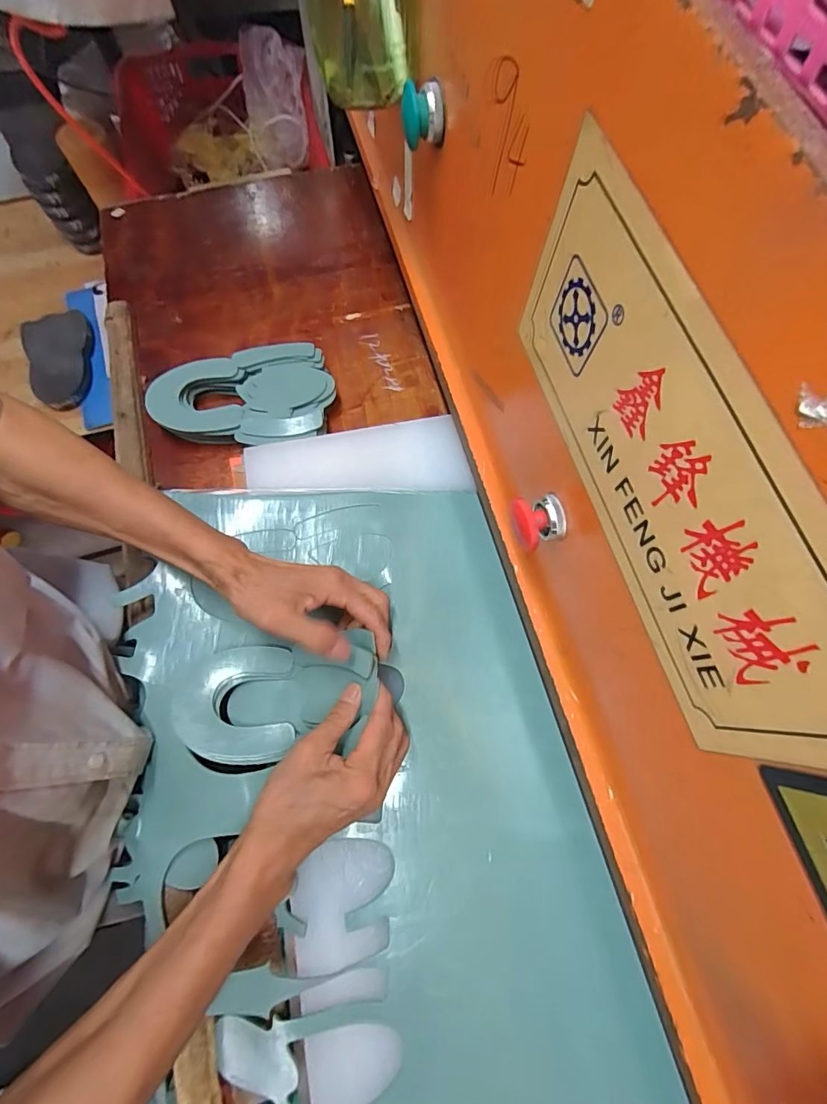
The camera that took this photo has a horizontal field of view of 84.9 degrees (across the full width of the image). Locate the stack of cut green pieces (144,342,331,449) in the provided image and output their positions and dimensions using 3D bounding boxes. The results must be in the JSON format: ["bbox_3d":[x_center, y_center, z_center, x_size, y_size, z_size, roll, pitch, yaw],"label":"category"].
[{"bbox_3d":[-0.201,-0.180,0.546,0.203,0.046,0.130,-7,73,-3],"label":"stack of cut green pieces"}]

